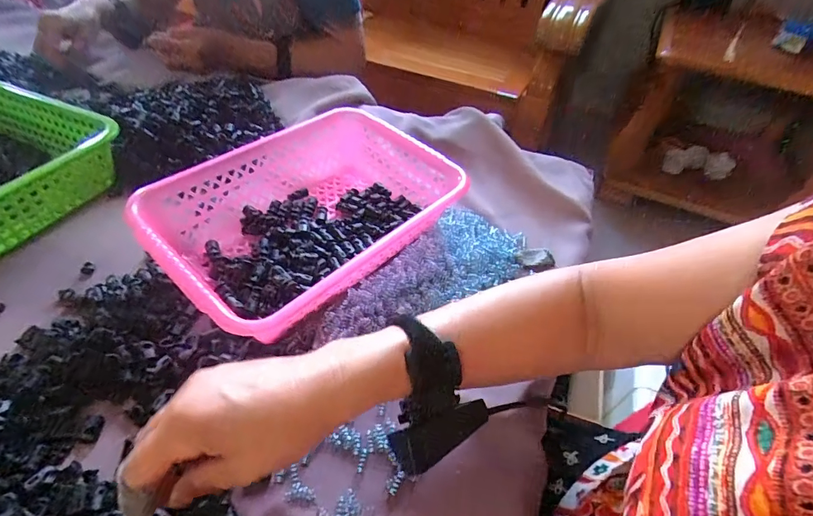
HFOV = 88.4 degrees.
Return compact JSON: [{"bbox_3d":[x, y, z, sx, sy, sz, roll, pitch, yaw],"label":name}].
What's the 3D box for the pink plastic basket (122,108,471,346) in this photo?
[{"bbox_3d":[-0.099,-0.048,0.458,0.211,0.069,0.311,34,53,26],"label":"pink plastic basket"}]

